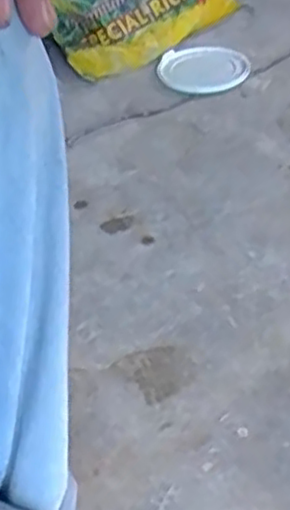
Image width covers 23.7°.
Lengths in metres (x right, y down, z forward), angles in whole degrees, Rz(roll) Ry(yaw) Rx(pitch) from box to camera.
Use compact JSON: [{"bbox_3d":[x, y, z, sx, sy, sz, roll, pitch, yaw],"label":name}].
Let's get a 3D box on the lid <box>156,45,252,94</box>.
[{"bbox_3d":[0.106,-0.350,1.301,0.169,0.018,0.156,-3,48,3],"label":"lid"}]

